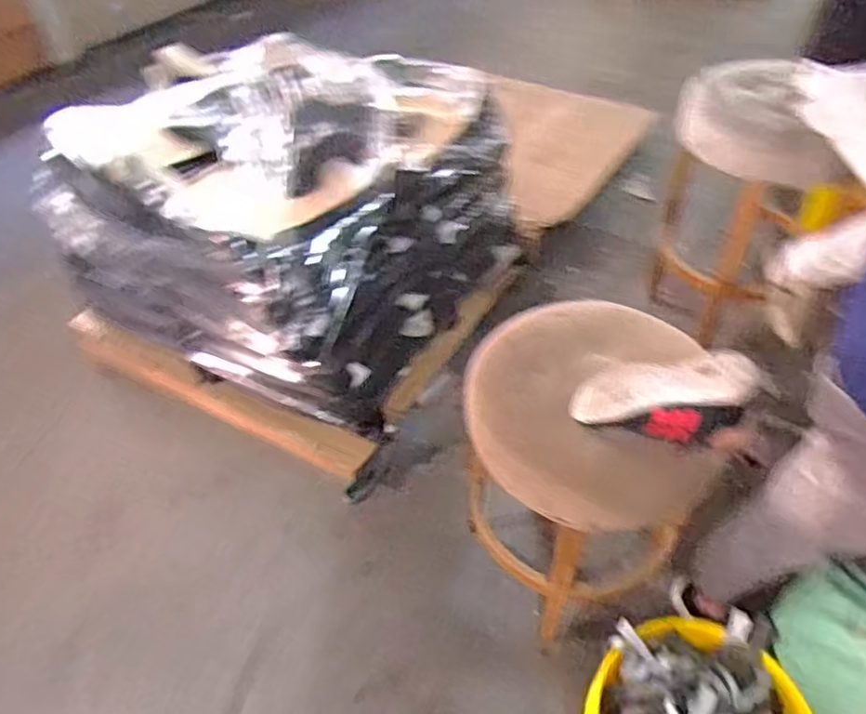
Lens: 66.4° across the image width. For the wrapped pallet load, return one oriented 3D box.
[{"bbox_3d":[-0.388,-0.423,1.806,0.968,0.579,0.886,24,51,24],"label":"wrapped pallet load"}]

